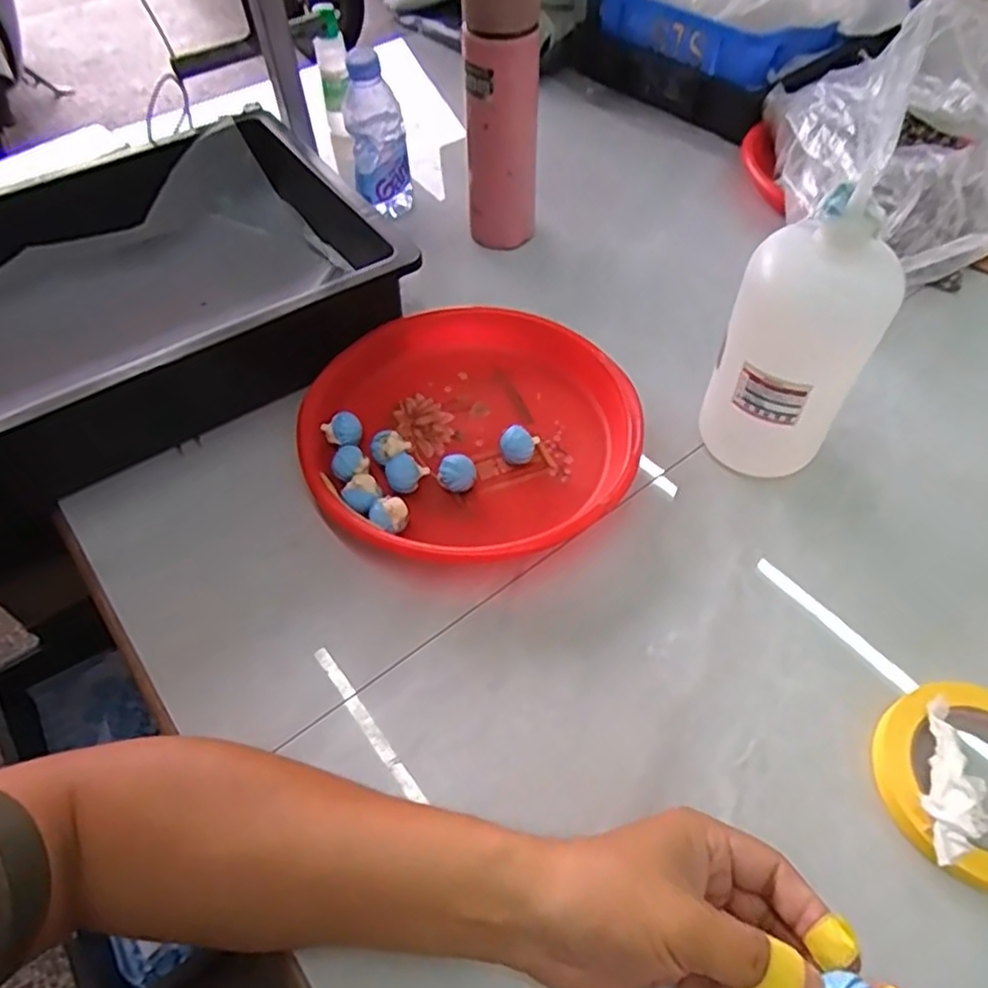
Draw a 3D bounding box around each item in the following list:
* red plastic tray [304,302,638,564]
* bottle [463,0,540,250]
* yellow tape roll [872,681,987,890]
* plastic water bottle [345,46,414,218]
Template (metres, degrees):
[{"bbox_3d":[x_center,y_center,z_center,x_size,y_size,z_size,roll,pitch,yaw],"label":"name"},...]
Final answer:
[{"bbox_3d":[-0.016,-0.047,0.547,0.251,0.044,0.253,33,61,25],"label":"red plastic tray"},{"bbox_3d":[0.007,-0.349,0.633,0.066,0.258,0.061,-1,53,2],"label":"bottle"},{"bbox_3d":[0.276,0.163,0.392,0.109,0.022,0.107,-1,53,2],"label":"yellow tape roll"},{"bbox_3d":[-0.117,-0.355,0.699,0.056,0.153,0.065,-11,53,-5],"label":"plastic water bottle"}]

